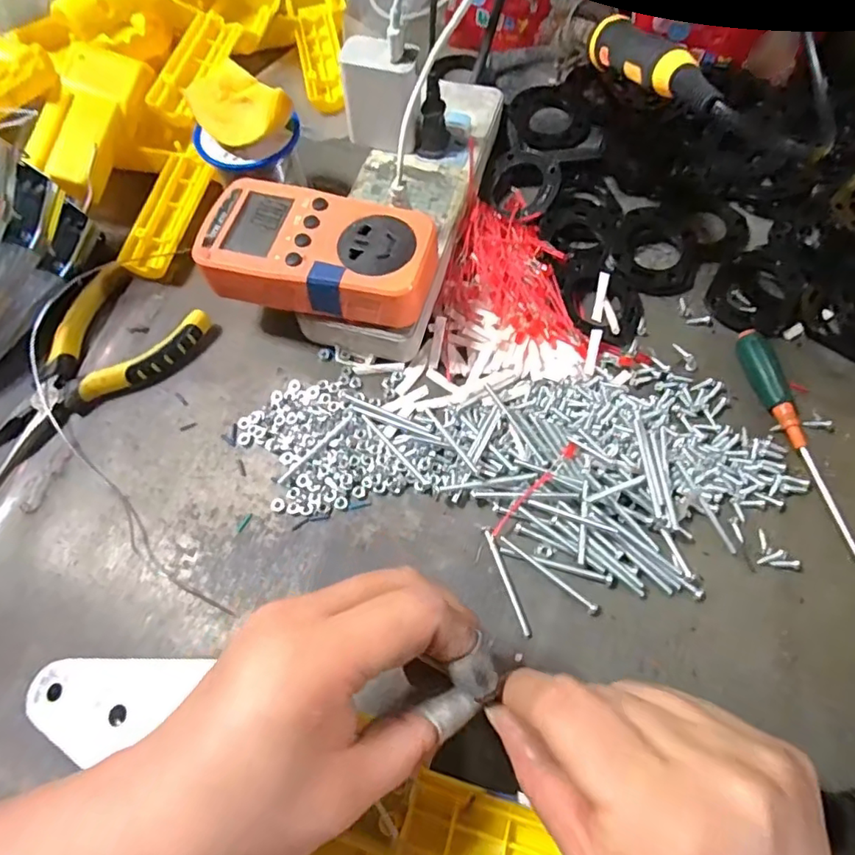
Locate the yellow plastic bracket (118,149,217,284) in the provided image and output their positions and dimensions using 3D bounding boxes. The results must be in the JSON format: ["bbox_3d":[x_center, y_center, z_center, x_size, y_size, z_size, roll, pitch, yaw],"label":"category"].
[{"bbox_3d":[-0.182,-0.152,0.395,0.029,0.013,0.108,7,67,5],"label":"yellow plastic bracket"}]

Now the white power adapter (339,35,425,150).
[{"bbox_3d":[-0.027,-0.213,0.364,0.048,0.055,0.030,18,68,10],"label":"white power adapter"}]

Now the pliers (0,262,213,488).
[{"bbox_3d":[-0.213,-0.031,0.343,0.085,0.014,0.146,30,71,14],"label":"pliers"}]

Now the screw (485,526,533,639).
[{"bbox_3d":[0.041,0.077,0.285,0.005,0.004,0.056,-18,67,-6],"label":"screw"}]

